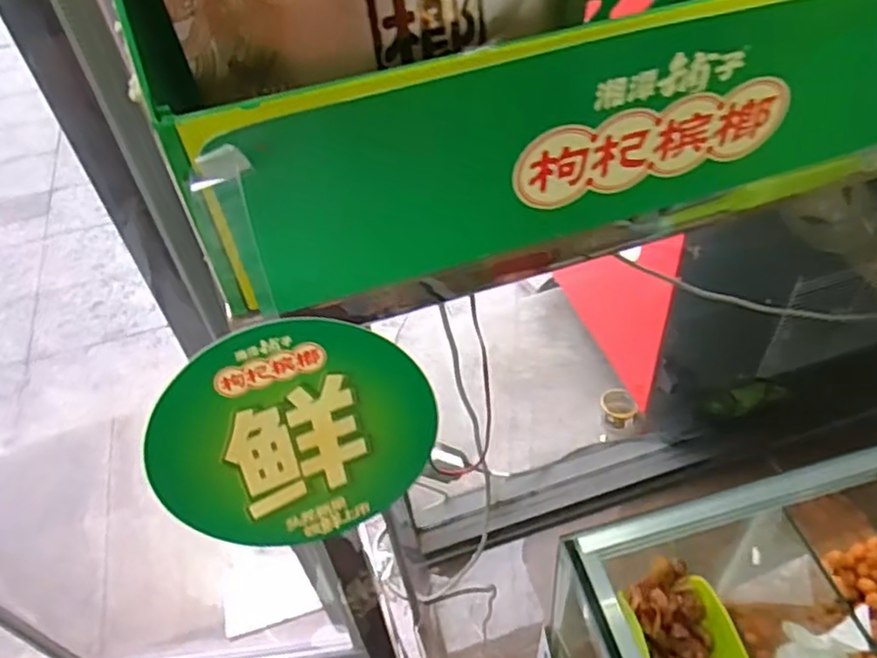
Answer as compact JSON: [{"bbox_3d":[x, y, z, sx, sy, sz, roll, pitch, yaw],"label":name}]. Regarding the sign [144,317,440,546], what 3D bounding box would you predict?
[{"bbox_3d":[-0.049,0.039,0.239,0.093,0.093,0.004,-50,32,14],"label":"sign"}]

